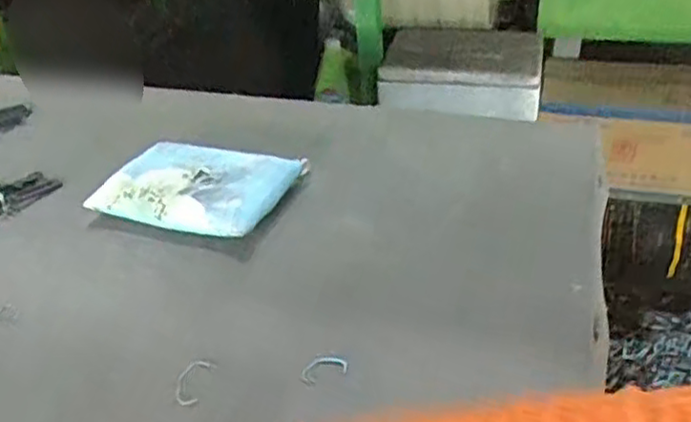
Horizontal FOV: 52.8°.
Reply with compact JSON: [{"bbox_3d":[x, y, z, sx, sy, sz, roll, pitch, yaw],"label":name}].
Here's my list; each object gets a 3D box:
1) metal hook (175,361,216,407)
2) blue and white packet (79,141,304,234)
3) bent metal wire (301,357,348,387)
[{"bbox_3d":[-0.102,0.113,0.462,0.023,0.004,0.038,5,36,14],"label":"metal hook"},{"bbox_3d":[-0.130,-0.024,0.639,0.160,0.033,0.112,8,37,18],"label":"blue and white packet"},{"bbox_3d":[-0.014,0.105,0.464,0.032,0.006,0.015,-14,36,-13],"label":"bent metal wire"}]

